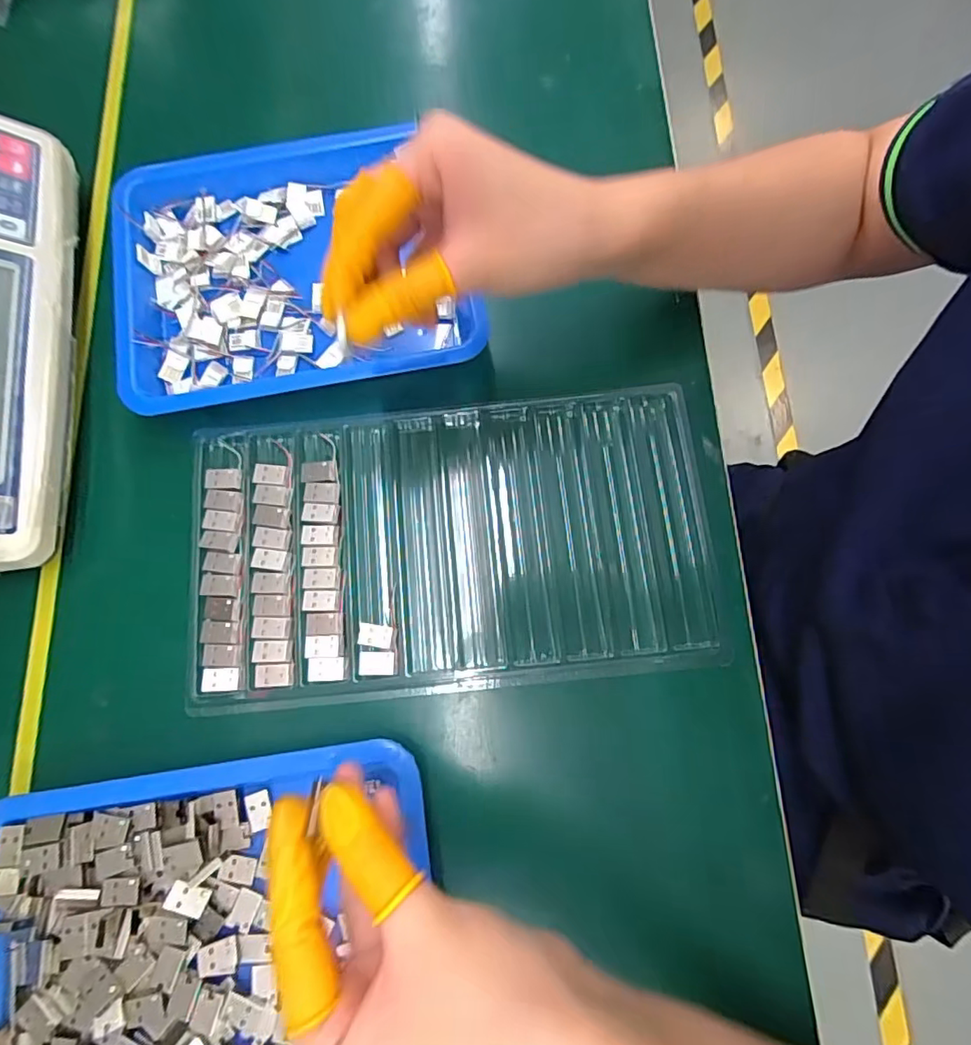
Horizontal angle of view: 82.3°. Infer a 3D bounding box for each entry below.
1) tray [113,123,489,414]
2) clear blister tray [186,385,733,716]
[{"bbox_3d":[-0.119,-0.157,0.346,0.209,0.026,0.168,-11,76,-5],"label":"tray"},{"bbox_3d":[-0.018,0.010,0.314,0.290,0.011,0.160,-5,75,-3],"label":"clear blister tray"}]

